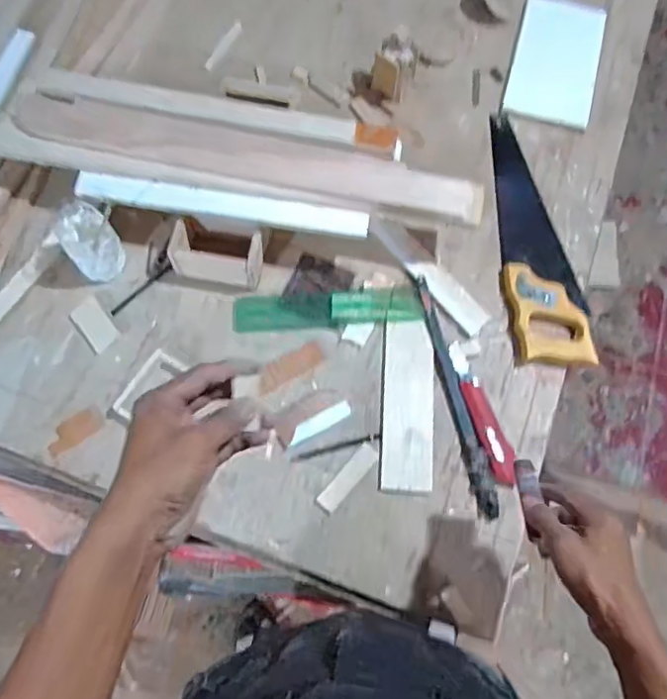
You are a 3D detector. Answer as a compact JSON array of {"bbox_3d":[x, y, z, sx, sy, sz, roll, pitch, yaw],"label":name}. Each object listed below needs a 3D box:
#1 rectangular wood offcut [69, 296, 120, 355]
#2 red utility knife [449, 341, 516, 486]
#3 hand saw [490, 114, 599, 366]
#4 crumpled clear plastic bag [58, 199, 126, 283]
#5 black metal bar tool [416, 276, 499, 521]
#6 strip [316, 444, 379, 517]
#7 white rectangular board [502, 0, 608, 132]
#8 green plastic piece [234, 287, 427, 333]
[{"bbox_3d":[-0.304,-0.032,0.733,0.042,0.009,0.065,-39,74,-14],"label":"rectangular wood offcut"},{"bbox_3d":[0.183,0.076,0.711,0.033,0.016,0.182,-15,70,-6],"label":"red utility knife"},{"bbox_3d":[0.275,-0.167,0.813,0.099,0.027,0.395,-3,69,-2],"label":"hand saw"},{"bbox_3d":[-0.306,-0.134,0.727,0.064,0.089,0.062,-34,73,-13],"label":"crumpled clear plastic bag"},{"bbox_3d":[0.150,0.051,0.719,0.023,0.015,0.310,-12,69,-5],"label":"black metal bar tool"},{"bbox_3d":[0.017,0.152,0.683,0.026,0.004,0.094,39,73,13],"label":"strip"},{"bbox_3d":[0.357,-0.465,0.917,0.133,0.014,0.251,15,69,5],"label":"white rectangular board"},{"bbox_3d":[-0.005,-0.052,0.751,0.242,0.010,0.045,-4,69,-2],"label":"green plastic piece"}]

